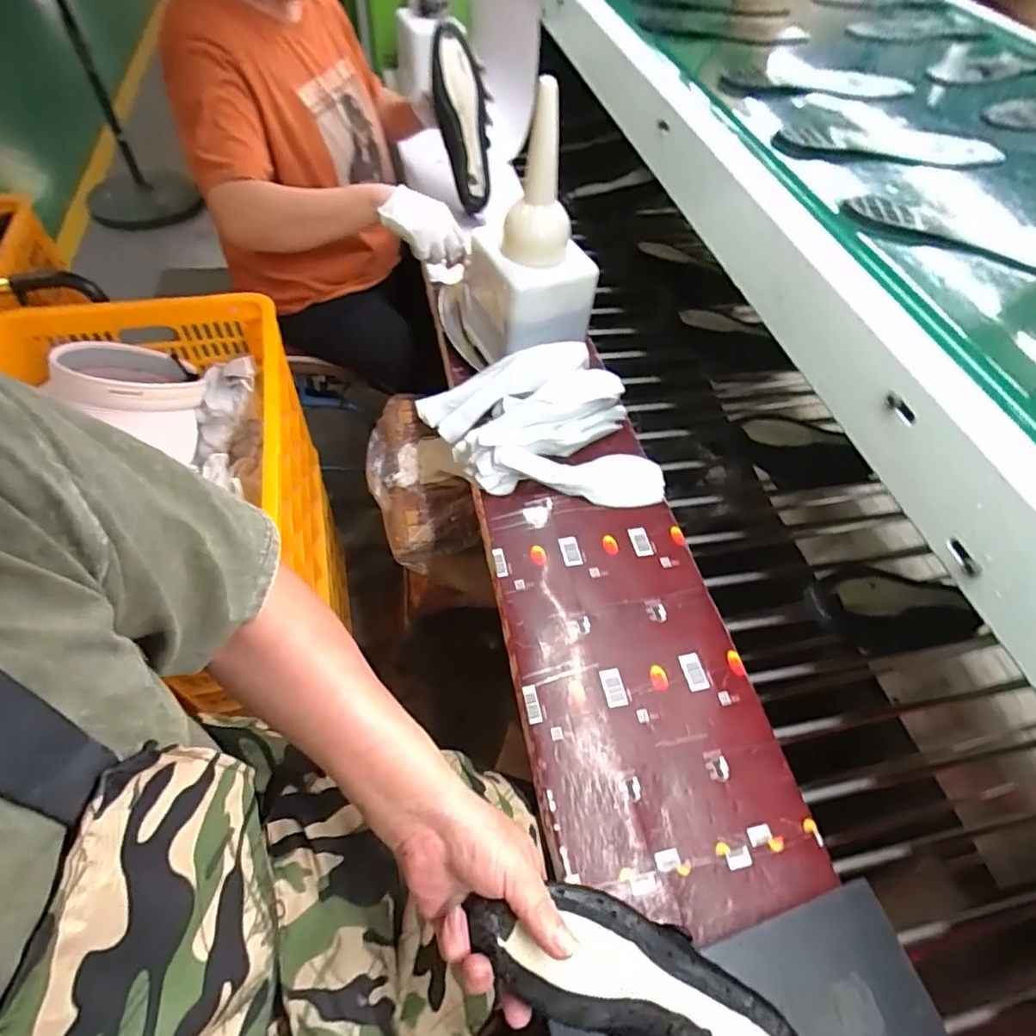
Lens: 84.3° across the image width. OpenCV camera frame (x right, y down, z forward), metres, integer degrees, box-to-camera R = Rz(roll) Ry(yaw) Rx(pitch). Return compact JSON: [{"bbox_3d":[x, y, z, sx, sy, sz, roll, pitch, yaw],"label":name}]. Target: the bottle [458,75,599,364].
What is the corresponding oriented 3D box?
[{"bbox_3d":[0.017,-0.360,0.772,0.136,0.305,0.150,-20,58,-17],"label":"bottle"}]

